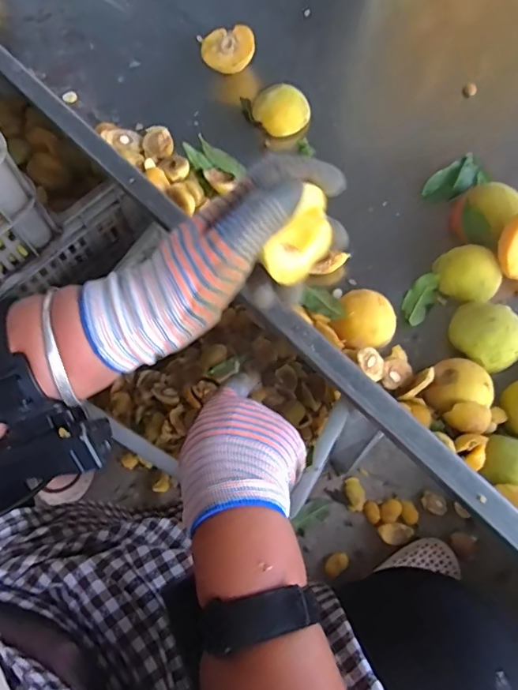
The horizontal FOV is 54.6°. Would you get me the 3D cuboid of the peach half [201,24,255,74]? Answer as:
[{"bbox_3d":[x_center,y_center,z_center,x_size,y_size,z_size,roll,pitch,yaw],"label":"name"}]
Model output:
[{"bbox_3d":[-0.036,-0.344,0.592,0.064,0.037,0.052,3,68,4],"label":"peach half"}]

